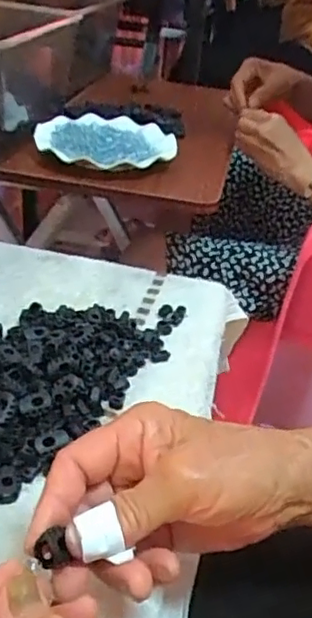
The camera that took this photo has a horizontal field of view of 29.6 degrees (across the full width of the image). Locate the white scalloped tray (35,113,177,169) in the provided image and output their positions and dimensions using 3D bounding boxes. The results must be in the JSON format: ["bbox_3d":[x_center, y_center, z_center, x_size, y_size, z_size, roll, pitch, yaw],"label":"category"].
[{"bbox_3d":[-0.065,-0.229,0.792,0.181,0.024,0.148,3,34,-6],"label":"white scalloped tray"}]

